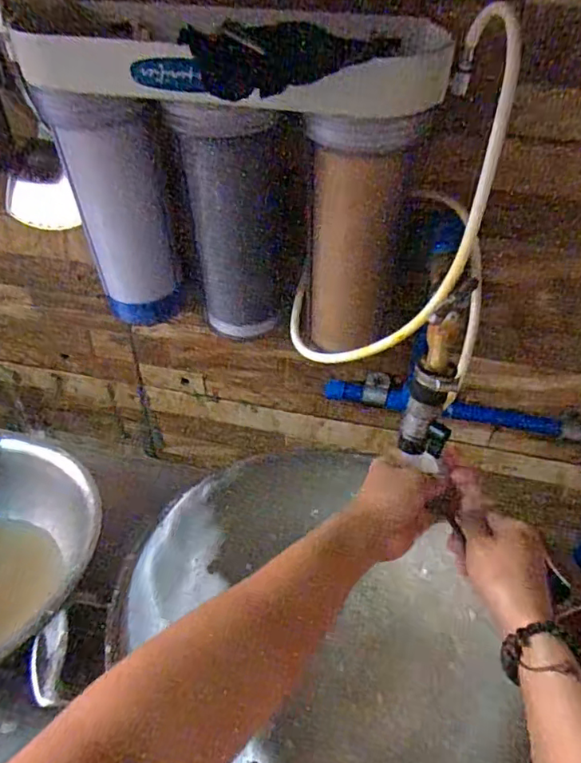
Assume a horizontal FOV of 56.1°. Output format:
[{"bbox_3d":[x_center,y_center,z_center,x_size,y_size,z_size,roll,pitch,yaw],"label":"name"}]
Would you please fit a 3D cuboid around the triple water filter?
[{"bbox_3d":[-0.054,-0.167,0.499,0.322,0.278,0.114,19,46,17],"label":"triple water filter"}]

